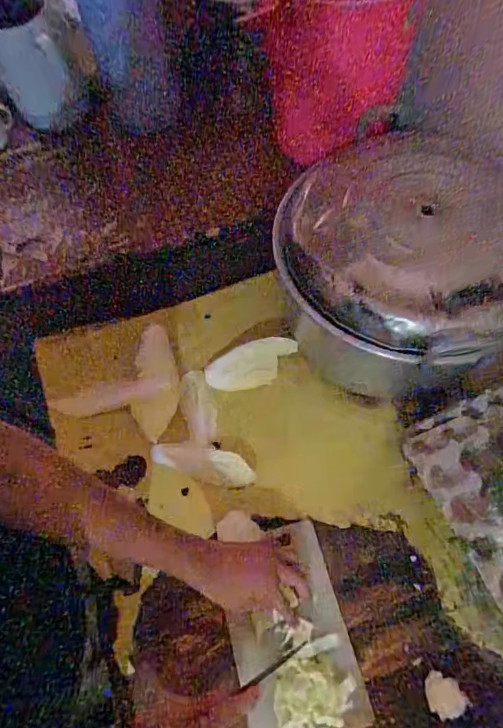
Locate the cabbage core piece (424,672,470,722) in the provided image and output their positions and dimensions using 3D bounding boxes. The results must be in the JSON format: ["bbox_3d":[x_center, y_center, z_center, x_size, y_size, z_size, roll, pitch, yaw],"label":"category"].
[{"bbox_3d":[0.234,0.402,0.533,0.042,0.011,0.048,-31,66,-11],"label":"cabbage core piece"}]

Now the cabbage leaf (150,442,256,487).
[{"bbox_3d":[-0.075,0.151,0.673,0.160,0.015,0.050,16,66,11],"label":"cabbage leaf"}]

